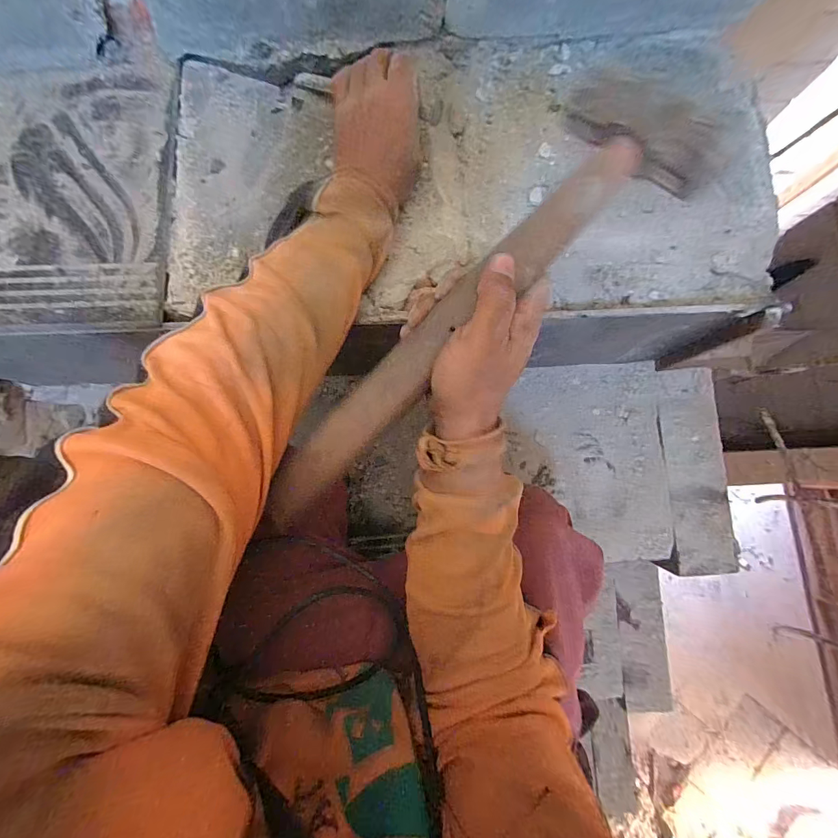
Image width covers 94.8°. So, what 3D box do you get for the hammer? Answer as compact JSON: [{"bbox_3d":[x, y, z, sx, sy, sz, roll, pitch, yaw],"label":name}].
[{"bbox_3d":[0.022,-0.052,0.253,0.077,0.029,0.350,45,101,4],"label":"hammer"}]

